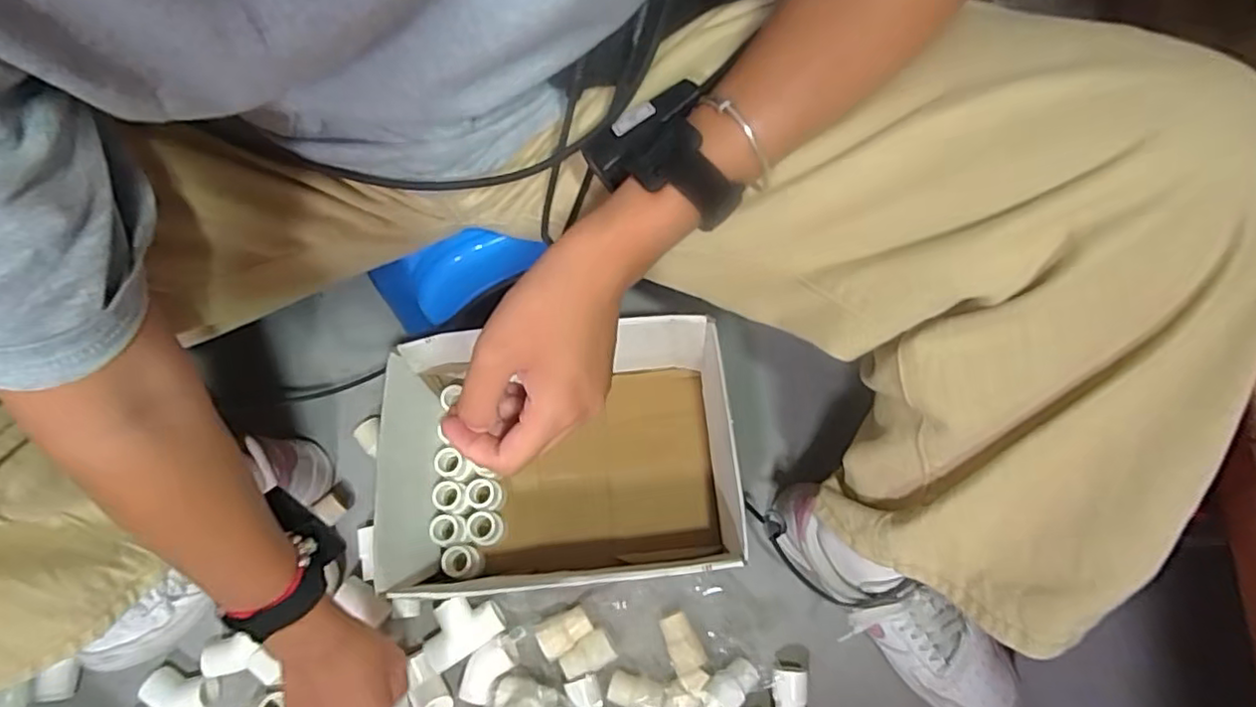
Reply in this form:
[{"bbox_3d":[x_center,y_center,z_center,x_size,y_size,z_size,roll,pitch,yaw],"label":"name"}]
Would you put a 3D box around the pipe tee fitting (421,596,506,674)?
[{"bbox_3d":[-0.157,0.256,0.604,0.075,0.024,0.053,-29,73,-9],"label":"pipe tee fitting"}]

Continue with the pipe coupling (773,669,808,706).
[{"bbox_3d":[0.146,0.313,0.579,0.028,0.026,0.051,0,71,0],"label":"pipe coupling"}]

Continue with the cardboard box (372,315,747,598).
[{"bbox_3d":[-0.061,0.098,0.604,0.300,0.122,0.215,-3,71,-1],"label":"cardboard box"}]

